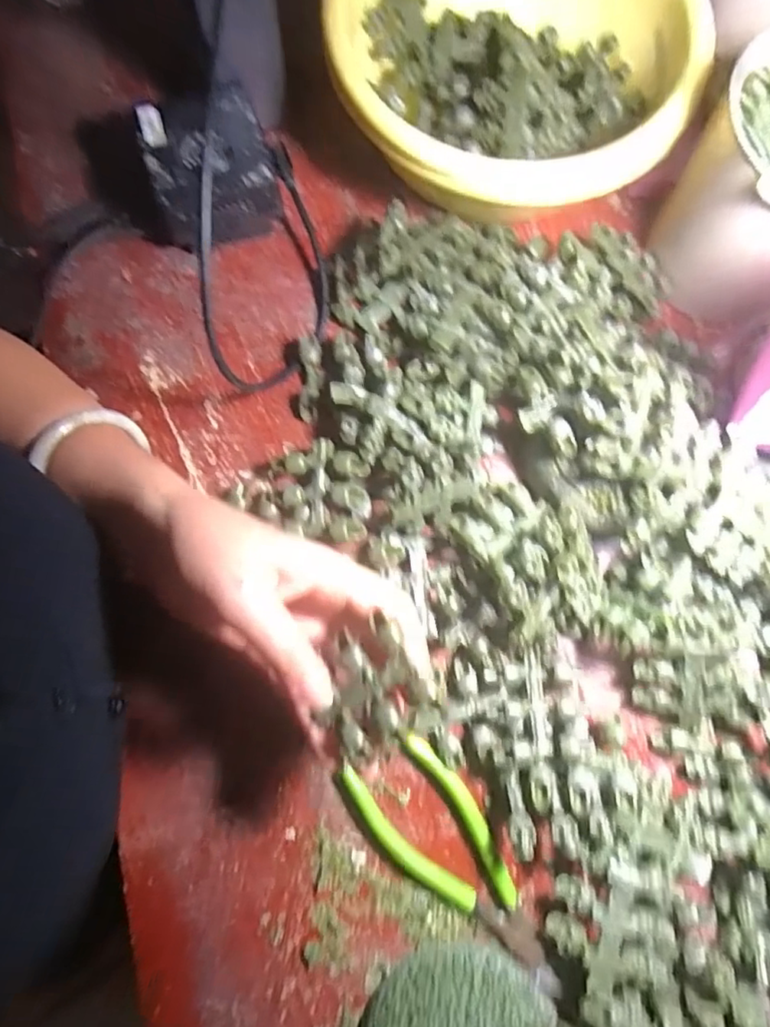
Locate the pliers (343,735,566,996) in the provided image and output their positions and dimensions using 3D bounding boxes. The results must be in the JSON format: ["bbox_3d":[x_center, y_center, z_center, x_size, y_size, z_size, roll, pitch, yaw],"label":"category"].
[{"bbox_3d":[0.041,0.196,0.325,0.057,0.011,0.152,-36,81,-8],"label":"pliers"}]

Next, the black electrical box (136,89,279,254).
[{"bbox_3d":[-0.112,-0.221,0.386,0.078,0.052,0.078,-15,79,-4],"label":"black electrical box"}]

